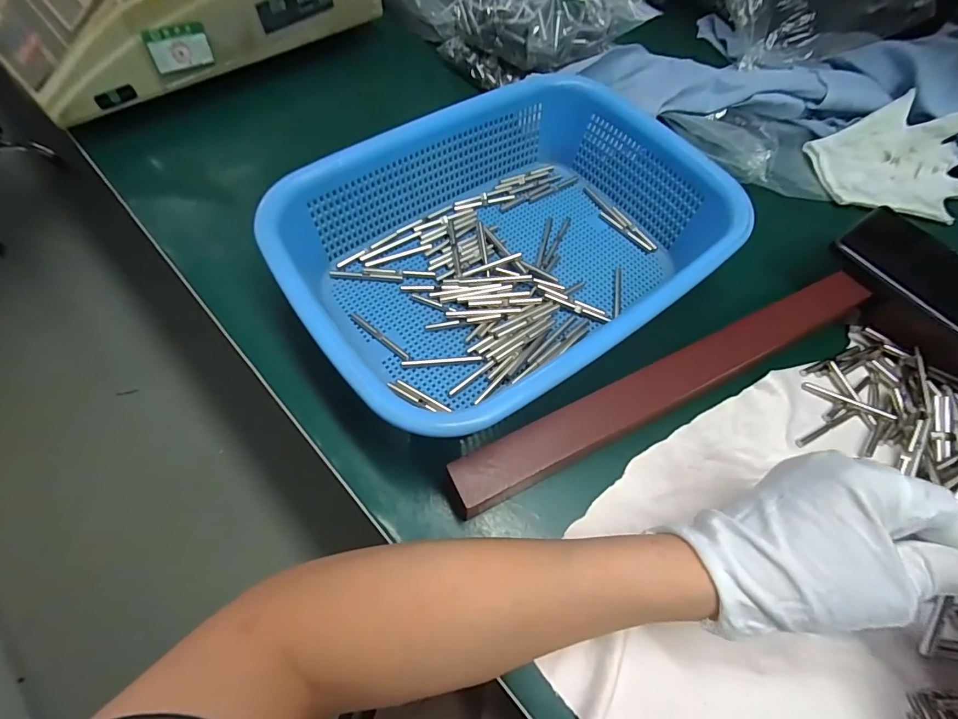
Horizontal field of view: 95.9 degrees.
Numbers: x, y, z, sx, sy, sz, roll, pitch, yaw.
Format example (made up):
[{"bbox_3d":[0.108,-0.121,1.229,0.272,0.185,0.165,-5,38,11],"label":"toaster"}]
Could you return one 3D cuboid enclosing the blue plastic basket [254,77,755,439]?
[{"bbox_3d":[0.023,-0.078,0.301,0.283,0.077,0.205,-29,68,-16],"label":"blue plastic basket"}]

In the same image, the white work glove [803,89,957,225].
[{"bbox_3d":[0.395,-0.184,0.392,0.143,0.047,0.120,-14,65,-10],"label":"white work glove"}]

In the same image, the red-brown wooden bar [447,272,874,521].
[{"bbox_3d":[0.128,0.014,0.272,0.311,0.037,0.028,-23,67,-14],"label":"red-brown wooden bar"}]

